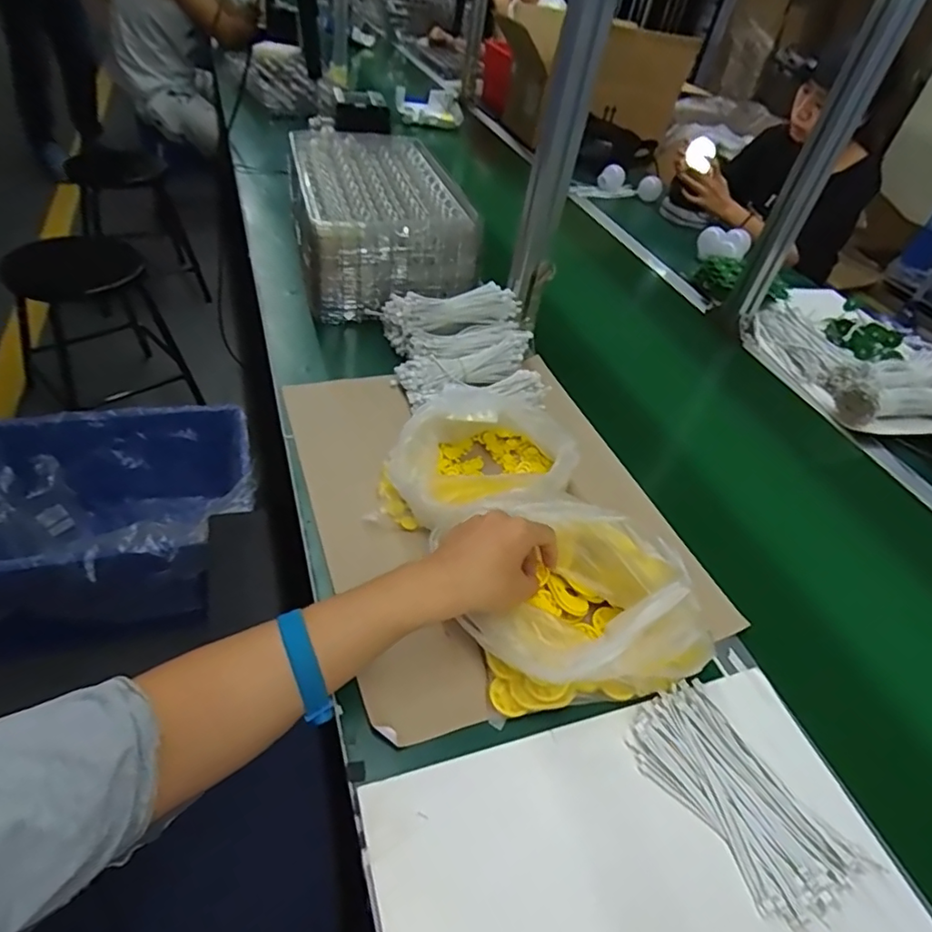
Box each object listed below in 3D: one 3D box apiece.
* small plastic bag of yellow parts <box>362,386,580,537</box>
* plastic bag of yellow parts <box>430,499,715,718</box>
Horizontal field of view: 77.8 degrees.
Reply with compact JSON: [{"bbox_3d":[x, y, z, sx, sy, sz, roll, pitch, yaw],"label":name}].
[{"bbox_3d":[0.011,0.003,0.631,0.224,0.081,0.151,-28,55,-31],"label":"small plastic bag of yellow parts"},{"bbox_3d":[0.096,0.107,0.512,0.174,0.109,0.163,-5,46,-11],"label":"plastic bag of yellow parts"}]

